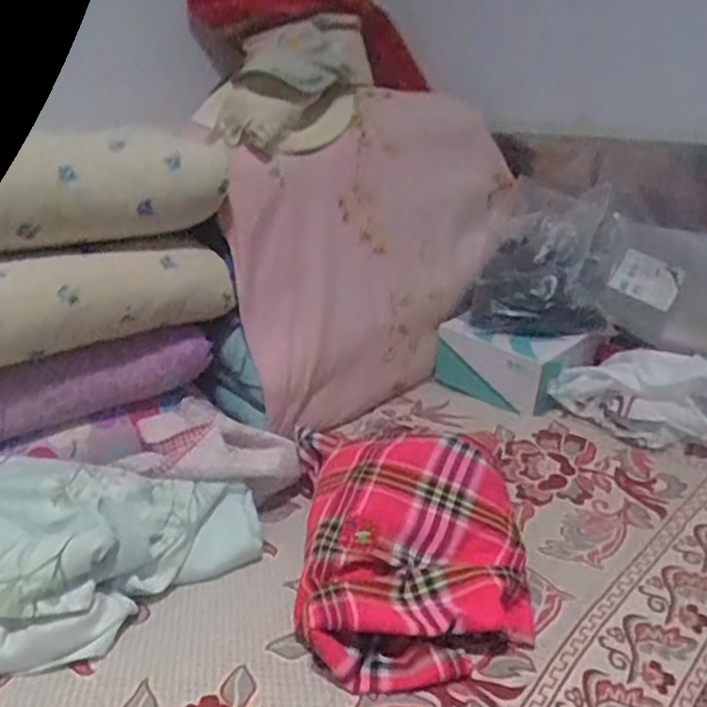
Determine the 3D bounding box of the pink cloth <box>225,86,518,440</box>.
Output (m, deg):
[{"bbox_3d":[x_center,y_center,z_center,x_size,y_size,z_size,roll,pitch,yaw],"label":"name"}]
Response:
[{"bbox_3d":[0.055,-0.169,1.228,0.566,0.463,0.165,-22,30,-40],"label":"pink cloth"}]

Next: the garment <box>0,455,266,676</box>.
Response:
[{"bbox_3d":[-0.328,0.227,0.820,0.439,0.134,0.227,-6,23,-14],"label":"garment"}]

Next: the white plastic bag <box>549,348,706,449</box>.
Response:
[{"bbox_3d":[0.480,0.067,1.155,0.098,0.121,0.316,-21,30,-38],"label":"white plastic bag"}]

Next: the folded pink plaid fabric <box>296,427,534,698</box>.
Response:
[{"bbox_3d":[0.067,0.208,0.876,0.257,0.133,0.369,-1,22,-3],"label":"folded pink plaid fabric"}]

